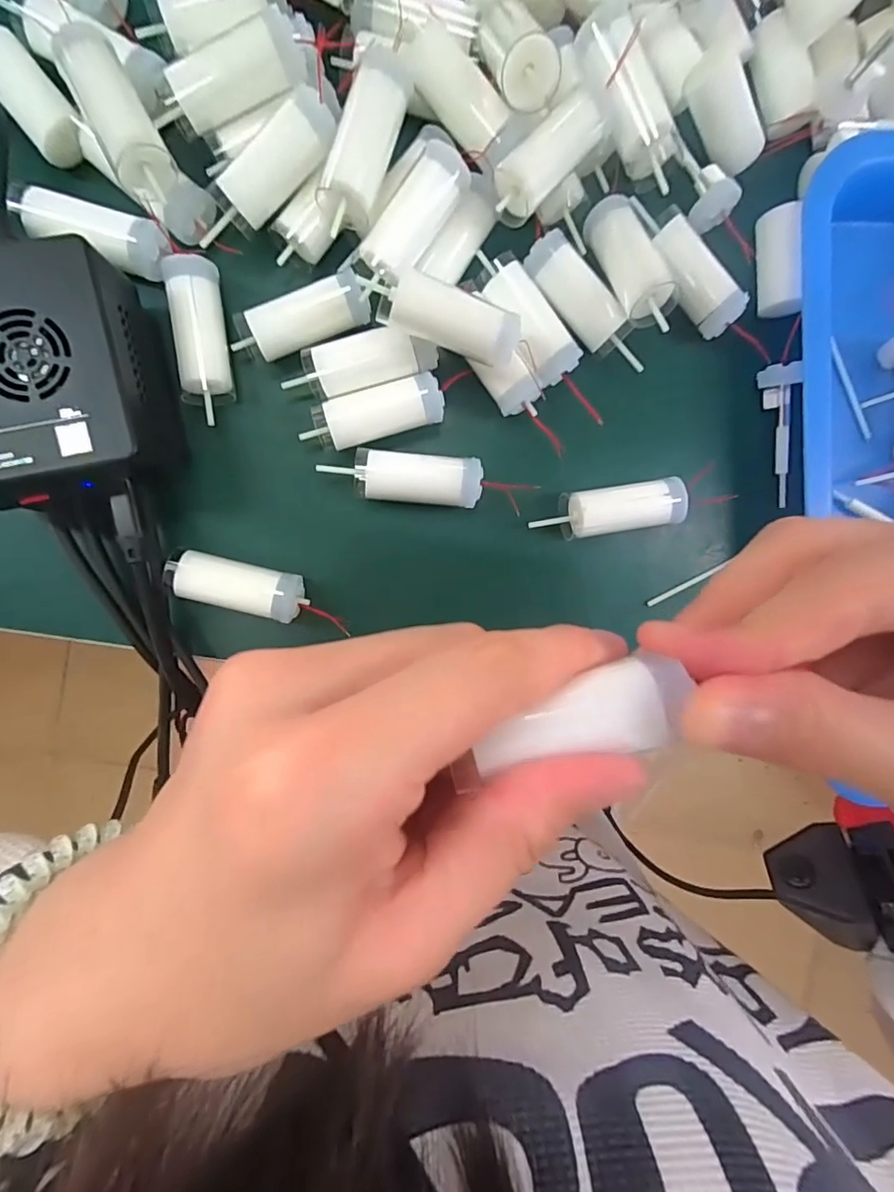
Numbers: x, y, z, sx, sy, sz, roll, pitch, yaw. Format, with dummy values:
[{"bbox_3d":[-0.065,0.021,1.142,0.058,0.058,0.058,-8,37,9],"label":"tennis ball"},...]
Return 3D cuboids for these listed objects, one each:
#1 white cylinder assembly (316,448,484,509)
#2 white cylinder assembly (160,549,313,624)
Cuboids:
[{"bbox_3d":[-0.019,-0.051,0.233,0.065,0.024,0.020,5,94,-6],"label":"white cylinder assembly"},{"bbox_3d":[-0.088,-0.005,0.229,0.054,0.023,0.019,13,93,-6],"label":"white cylinder assembly"}]

